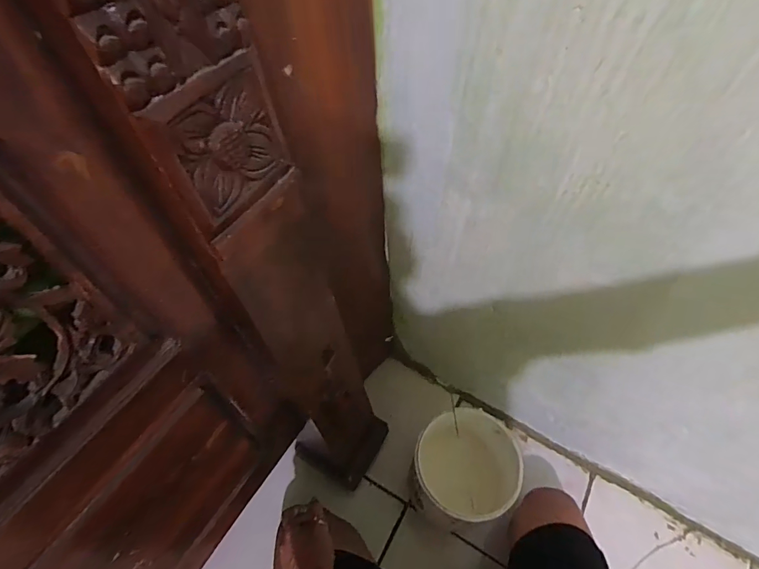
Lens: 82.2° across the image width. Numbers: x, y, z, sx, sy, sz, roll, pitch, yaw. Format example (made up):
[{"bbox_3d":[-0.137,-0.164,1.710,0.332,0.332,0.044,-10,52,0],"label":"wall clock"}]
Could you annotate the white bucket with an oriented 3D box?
[{"bbox_3d":[0.156,0.349,0.813,0.198,0.168,0.181,-24,60,-17],"label":"white bucket"}]

